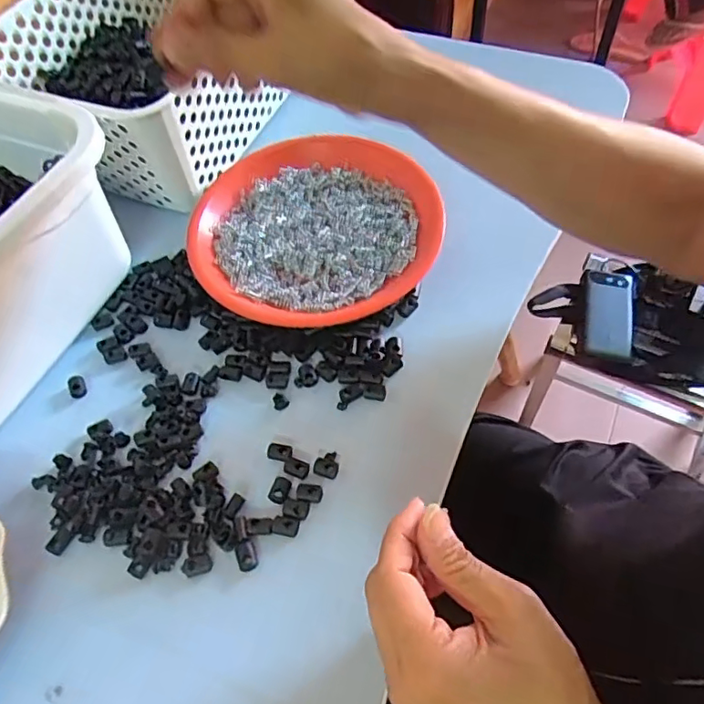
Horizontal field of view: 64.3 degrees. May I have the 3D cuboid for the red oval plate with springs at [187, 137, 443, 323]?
[{"bbox_3d":[-0.034,-0.104,0.452,0.192,0.027,0.192,-30,61,-13],"label":"red oval plate with springs"}]

